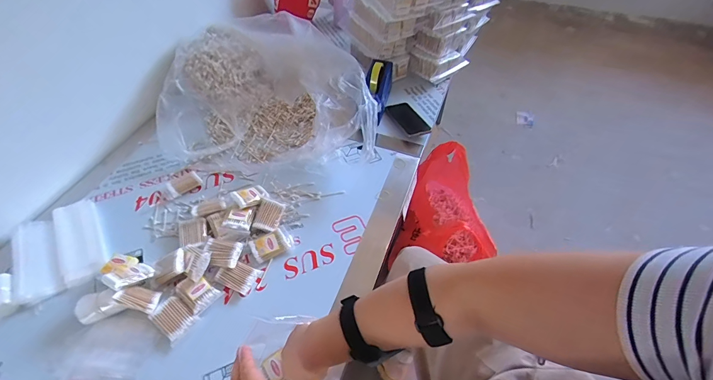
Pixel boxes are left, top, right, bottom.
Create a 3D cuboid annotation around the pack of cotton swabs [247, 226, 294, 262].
[{"bbox_3d":[-0.182,0.116,0.756,0.085,0.023,0.056,-24,56,-19],"label":"pack of cotton swabs"}]

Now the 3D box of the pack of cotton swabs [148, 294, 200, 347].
[{"bbox_3d":[-0.341,0.240,0.658,0.071,0.024,0.057,29,57,20],"label":"pack of cotton swabs"}]

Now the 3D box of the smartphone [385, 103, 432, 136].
[{"bbox_3d":[0.152,-0.208,1.035,0.074,0.010,0.150,-25,53,-10],"label":"smartphone"}]

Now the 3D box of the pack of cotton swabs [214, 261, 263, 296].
[{"bbox_3d":[-0.242,0.173,0.715,0.075,0.018,0.055,24,57,6],"label":"pack of cotton swabs"}]

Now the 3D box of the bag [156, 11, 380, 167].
[{"bbox_3d":[-0.243,-0.278,0.978,0.569,0.180,0.470,1,52,-1],"label":"bag"}]

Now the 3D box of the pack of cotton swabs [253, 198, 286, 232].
[{"bbox_3d":[-0.201,0.057,0.796,0.061,0.029,0.073,11,52,7],"label":"pack of cotton swabs"}]

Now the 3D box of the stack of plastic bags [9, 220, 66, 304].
[{"bbox_3d":[-0.652,0.138,0.713,0.072,0.022,0.192,-28,58,-22],"label":"stack of plastic bags"}]

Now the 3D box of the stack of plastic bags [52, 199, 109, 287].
[{"bbox_3d":[-0.592,0.104,0.756,0.079,0.013,0.211,-28,58,-22],"label":"stack of plastic bags"}]

